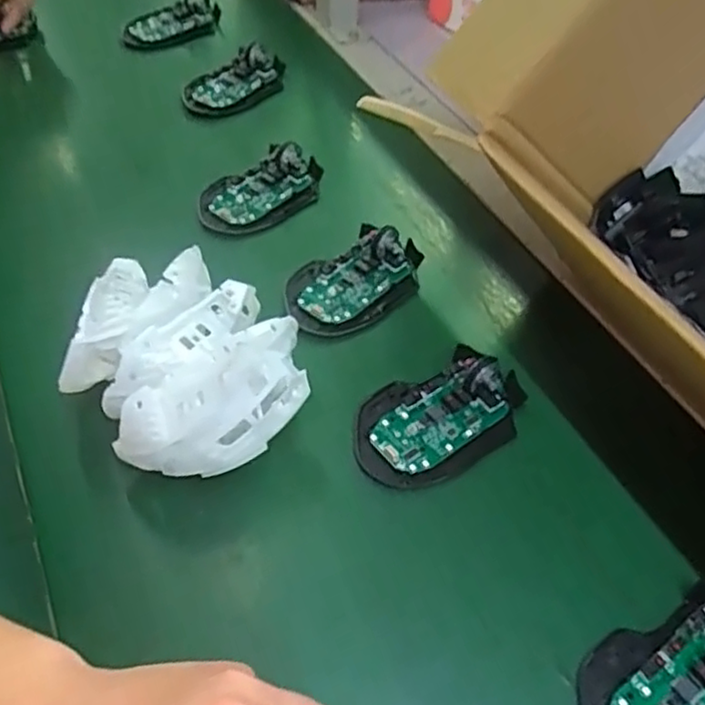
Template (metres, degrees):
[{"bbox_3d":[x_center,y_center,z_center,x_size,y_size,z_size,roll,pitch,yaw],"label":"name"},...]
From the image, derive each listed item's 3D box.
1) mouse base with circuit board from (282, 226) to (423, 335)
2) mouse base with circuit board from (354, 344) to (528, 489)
[{"bbox_3d":[0.005,-0.058,0.514,0.113,0.029,0.072,-27,56,-22],"label":"mouse base with circuit board"},{"bbox_3d":[0.056,0.038,0.432,0.112,0.030,0.072,-18,53,-16],"label":"mouse base with circuit board"}]

